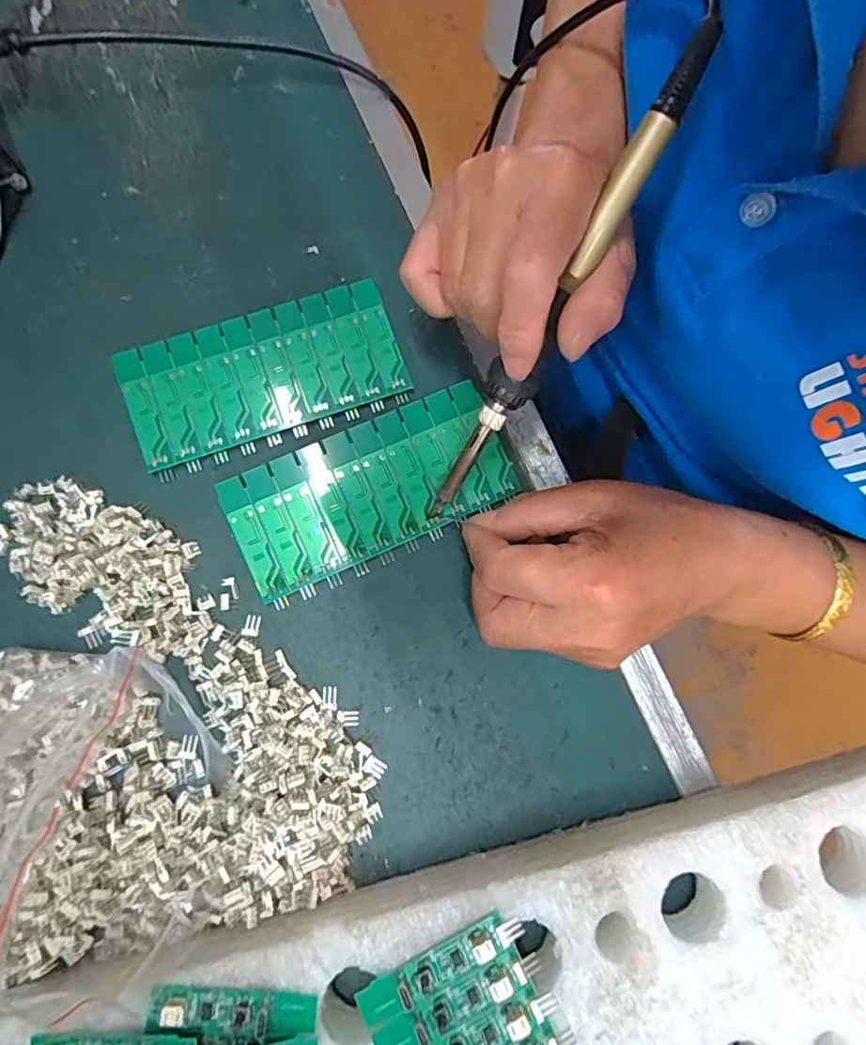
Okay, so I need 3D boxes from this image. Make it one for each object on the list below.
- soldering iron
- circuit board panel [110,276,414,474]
[{"bbox_3d":[0.049,-0.086,0.226,0.019,0.016,0.210,33,114,8],"label":"soldering iron"},{"bbox_3d":[-0.087,-0.078,0.279,0.138,0.011,0.061,-20,80,-7],"label":"circuit board panel"}]

